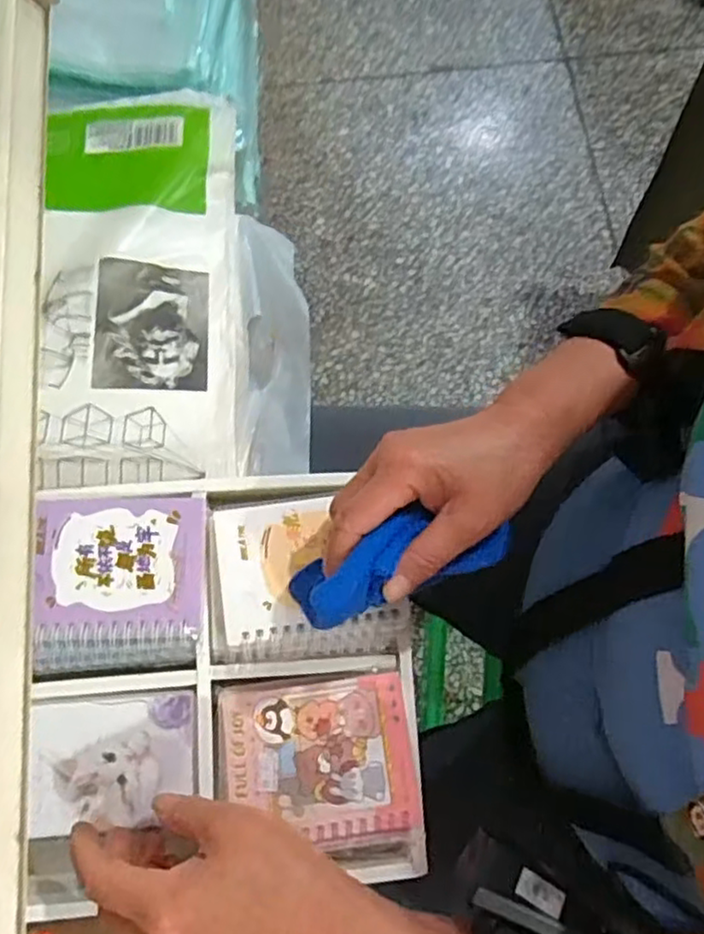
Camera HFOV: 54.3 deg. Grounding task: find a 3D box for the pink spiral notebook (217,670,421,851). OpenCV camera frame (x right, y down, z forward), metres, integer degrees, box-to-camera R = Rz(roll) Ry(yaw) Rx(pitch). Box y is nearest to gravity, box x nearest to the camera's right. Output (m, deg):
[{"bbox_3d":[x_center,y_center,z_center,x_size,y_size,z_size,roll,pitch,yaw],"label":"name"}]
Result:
[{"bbox_3d":[-0.022,0.177,0.417,0.113,0.009,0.096,-7,72,-2],"label":"pink spiral notebook"}]

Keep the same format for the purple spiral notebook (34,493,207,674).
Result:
[{"bbox_3d":[-0.145,0.071,0.433,0.102,0.026,0.107,-3,72,-1],"label":"purple spiral notebook"}]

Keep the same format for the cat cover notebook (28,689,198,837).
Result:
[{"bbox_3d":[-0.143,0.175,0.411,0.096,0.013,0.074,-4,72,-1],"label":"cat cover notebook"}]

